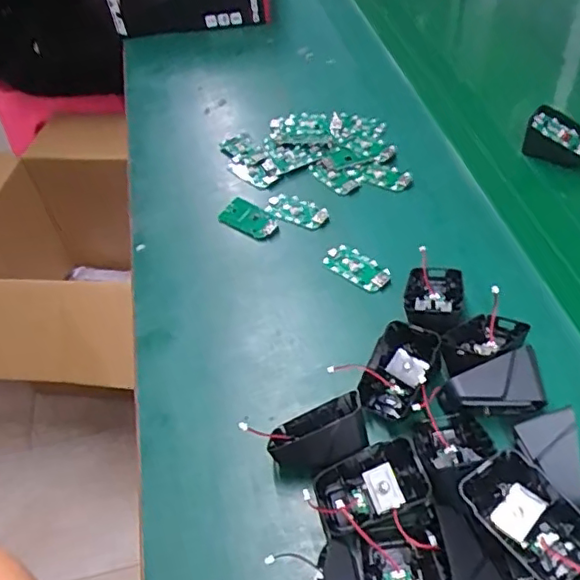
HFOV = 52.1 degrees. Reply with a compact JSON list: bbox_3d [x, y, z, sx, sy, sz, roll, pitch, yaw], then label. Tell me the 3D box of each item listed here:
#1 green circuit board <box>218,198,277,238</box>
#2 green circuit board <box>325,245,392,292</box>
[{"bbox_3d":[-0.039,-0.072,0.587,0.059,0.008,0.035,21,55,26],"label":"green circuit board"},{"bbox_3d":[0.061,-0.020,0.528,0.030,0.012,0.062,-38,53,-23],"label":"green circuit board"}]

